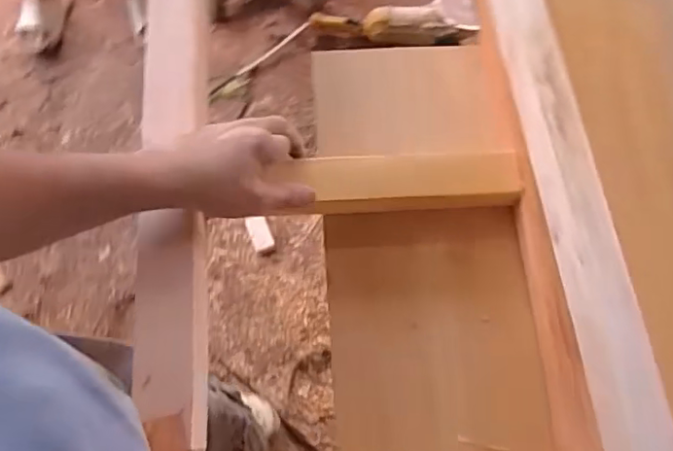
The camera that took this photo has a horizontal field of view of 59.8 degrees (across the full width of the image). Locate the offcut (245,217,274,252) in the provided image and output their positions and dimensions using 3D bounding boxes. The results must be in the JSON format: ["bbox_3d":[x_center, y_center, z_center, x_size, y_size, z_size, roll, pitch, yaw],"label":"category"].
[{"bbox_3d":[-0.197,0.020,1.498,0.052,0.046,0.093,-19,71,-9],"label":"offcut"}]

